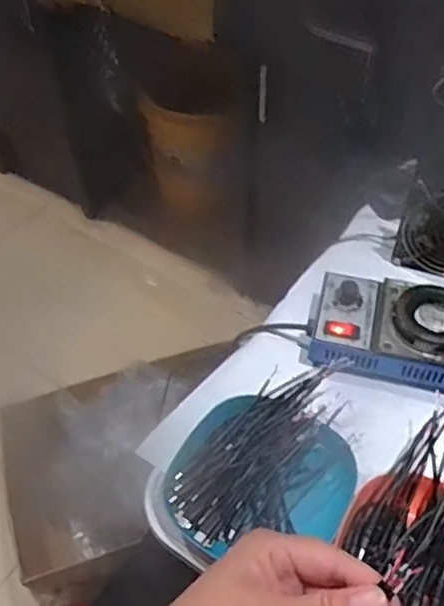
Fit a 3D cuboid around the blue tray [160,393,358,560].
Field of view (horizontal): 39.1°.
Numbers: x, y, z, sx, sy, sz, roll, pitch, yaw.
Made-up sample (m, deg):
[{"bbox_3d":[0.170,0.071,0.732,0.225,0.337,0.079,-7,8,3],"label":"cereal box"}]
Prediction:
[{"bbox_3d":[0.032,0.145,0.509,0.132,0.032,0.132,23,55,19],"label":"blue tray"}]

